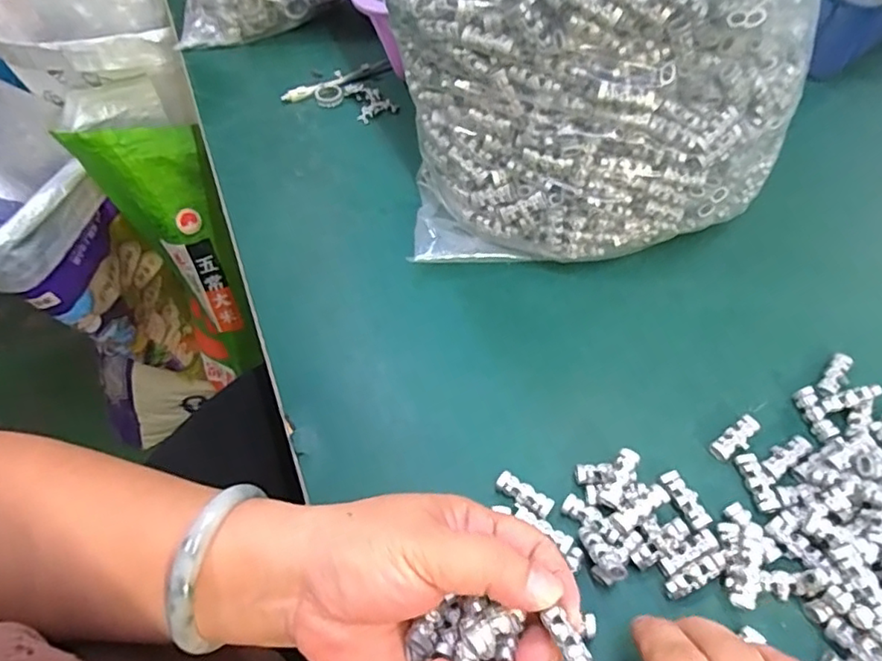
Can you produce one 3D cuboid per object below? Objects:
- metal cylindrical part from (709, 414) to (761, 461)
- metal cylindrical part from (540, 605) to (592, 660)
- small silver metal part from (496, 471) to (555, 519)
[{"bbox_3d":[0.158,0.058,0.318,0.031,0.007,0.012,-32,60,-19],"label":"metal cylindrical part"},{"bbox_3d":[0.045,0.110,0.208,0.009,0.006,0.023,-21,48,-13],"label":"metal cylindrical part"},{"bbox_3d":[0.042,0.084,0.303,0.029,0.009,0.010,32,62,22],"label":"small silver metal part"}]

